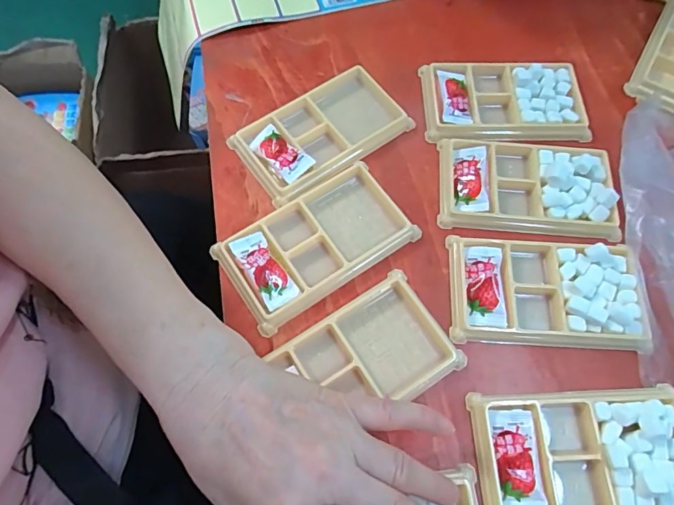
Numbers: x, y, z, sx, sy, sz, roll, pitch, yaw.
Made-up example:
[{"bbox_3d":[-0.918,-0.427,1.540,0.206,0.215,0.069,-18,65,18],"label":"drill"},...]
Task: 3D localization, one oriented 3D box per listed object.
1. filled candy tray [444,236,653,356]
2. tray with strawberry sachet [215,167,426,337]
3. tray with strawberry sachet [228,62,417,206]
[{"bbox_3d":[0.148,0.026,0.310,0.131,0.013,0.073,3,68,0],"label":"filled candy tray"},{"bbox_3d":[-0.015,-0.008,0.326,0.133,0.014,0.075,-30,71,-13],"label":"tray with strawberry sachet"},{"bbox_3d":[-0.014,-0.103,0.363,0.133,0.015,0.082,-34,72,-14],"label":"tray with strawberry sachet"}]

